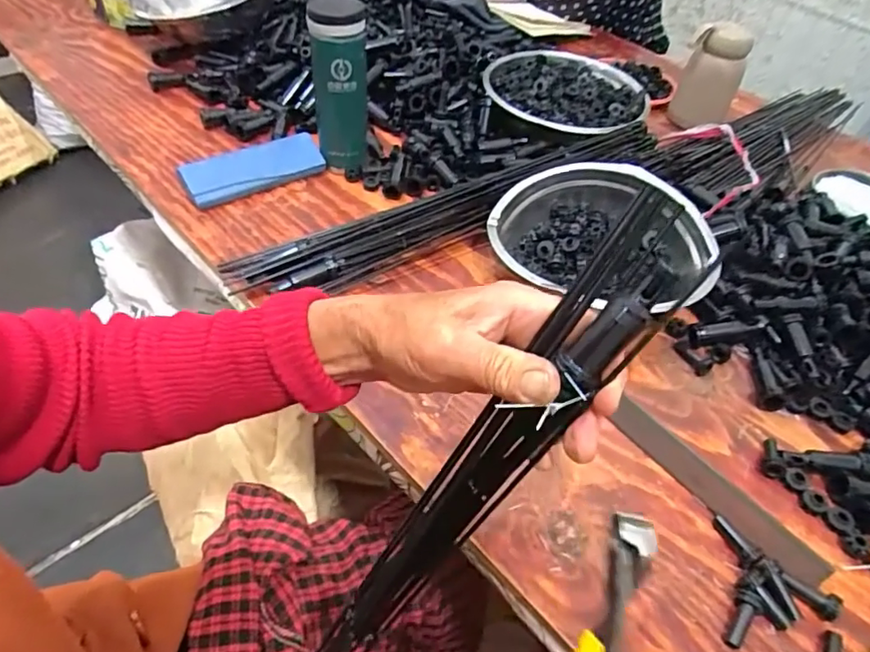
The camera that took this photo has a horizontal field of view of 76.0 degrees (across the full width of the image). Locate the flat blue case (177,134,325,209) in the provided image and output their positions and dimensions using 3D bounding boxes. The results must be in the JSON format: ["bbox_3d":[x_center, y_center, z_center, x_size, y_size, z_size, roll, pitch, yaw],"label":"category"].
[{"bbox_3d":[-0.215,-0.184,0.660,0.156,0.032,0.057,-27,56,-26],"label":"flat blue case"}]

